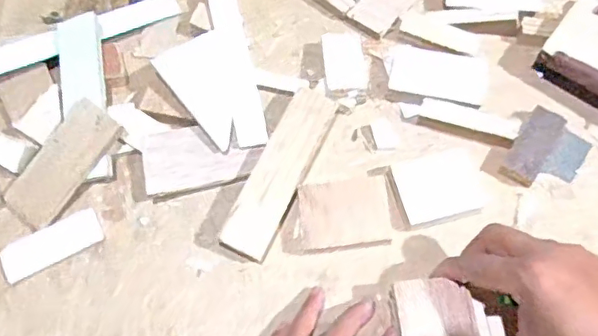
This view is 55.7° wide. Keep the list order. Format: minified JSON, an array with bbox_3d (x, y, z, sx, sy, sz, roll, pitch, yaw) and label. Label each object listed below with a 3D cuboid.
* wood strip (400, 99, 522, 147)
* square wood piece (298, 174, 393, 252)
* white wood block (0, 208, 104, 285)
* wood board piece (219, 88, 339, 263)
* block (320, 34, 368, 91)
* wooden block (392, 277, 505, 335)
[{"bbox_3d":[0.131,-0.040,0.467,0.092,0.024,0.017,19,69,9],"label":"wood strip"},{"bbox_3d":[0.036,0.035,0.438,0.069,0.019,0.055,-8,67,-2],"label":"square wood piece"},{"bbox_3d":[-0.191,0.059,0.438,0.077,0.005,0.030,-28,69,-10],"label":"white wood block"},{"bbox_3d":[-0.012,0.001,0.440,0.036,0.009,0.144,30,74,-10],"label":"wood board piece"},{"bbox_3d":[0.040,-0.091,0.493,0.036,0.021,0.063,-5,67,-1],"label":"block"},{"bbox_3d":[0.102,0.100,0.387,0.070,0.017,0.051,-8,67,-3],"label":"wooden block"}]

